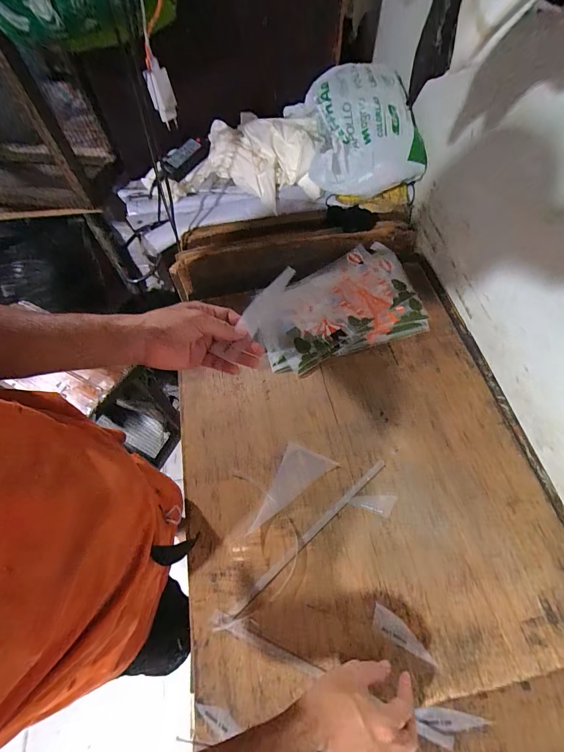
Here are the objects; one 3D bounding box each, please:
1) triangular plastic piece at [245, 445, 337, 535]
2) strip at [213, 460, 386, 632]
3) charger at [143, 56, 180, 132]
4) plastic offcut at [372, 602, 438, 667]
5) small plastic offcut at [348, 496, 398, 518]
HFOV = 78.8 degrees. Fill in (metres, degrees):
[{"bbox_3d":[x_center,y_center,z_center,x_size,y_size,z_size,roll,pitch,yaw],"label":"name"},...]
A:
[{"bbox_3d":[0.022,0.203,0.595,0.090,0.005,0.155,21,64,13],"label":"triangular plastic piece"},{"bbox_3d":[0.043,0.263,0.557,0.363,0.011,0.013,-38,66,-17],"label":"strip"},{"bbox_3d":[-0.215,-0.504,0.616,0.042,0.092,0.041,-19,62,-10],"label":"charger"},{"bbox_3d":[0.174,0.374,0.494,0.094,0.004,0.033,28,65,21],"label":"plastic offcut"},{"bbox_3d":[0.155,0.219,0.580,0.077,0.004,0.034,1,61,3],"label":"small plastic offcut"}]

